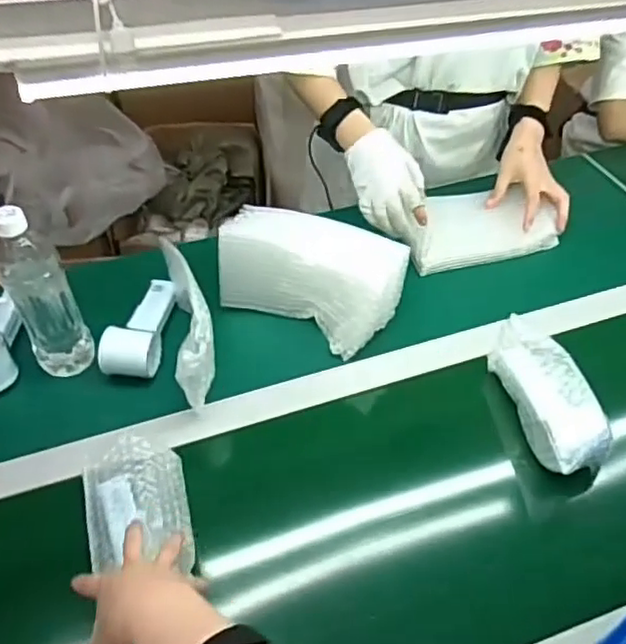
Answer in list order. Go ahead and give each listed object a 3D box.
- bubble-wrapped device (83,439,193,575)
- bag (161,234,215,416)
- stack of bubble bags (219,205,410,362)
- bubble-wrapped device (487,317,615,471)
[{"bbox_3d":[-0.170,0.179,0.620,0.092,0.033,0.135,-13,49,-10],"label":"bubble-wrapped device"},{"bbox_3d":[-0.141,0.004,0.749,0.049,0.121,0.191,-11,62,-9],"label":"bag"},{"bbox_3d":[-0.005,-0.052,0.780,0.219,0.117,0.093,16,51,15],"label":"stack of bubble bags"},{"bbox_3d":[0.253,0.078,0.698,0.066,0.051,0.192,-10,49,-8],"label":"bubble-wrapped device"}]

